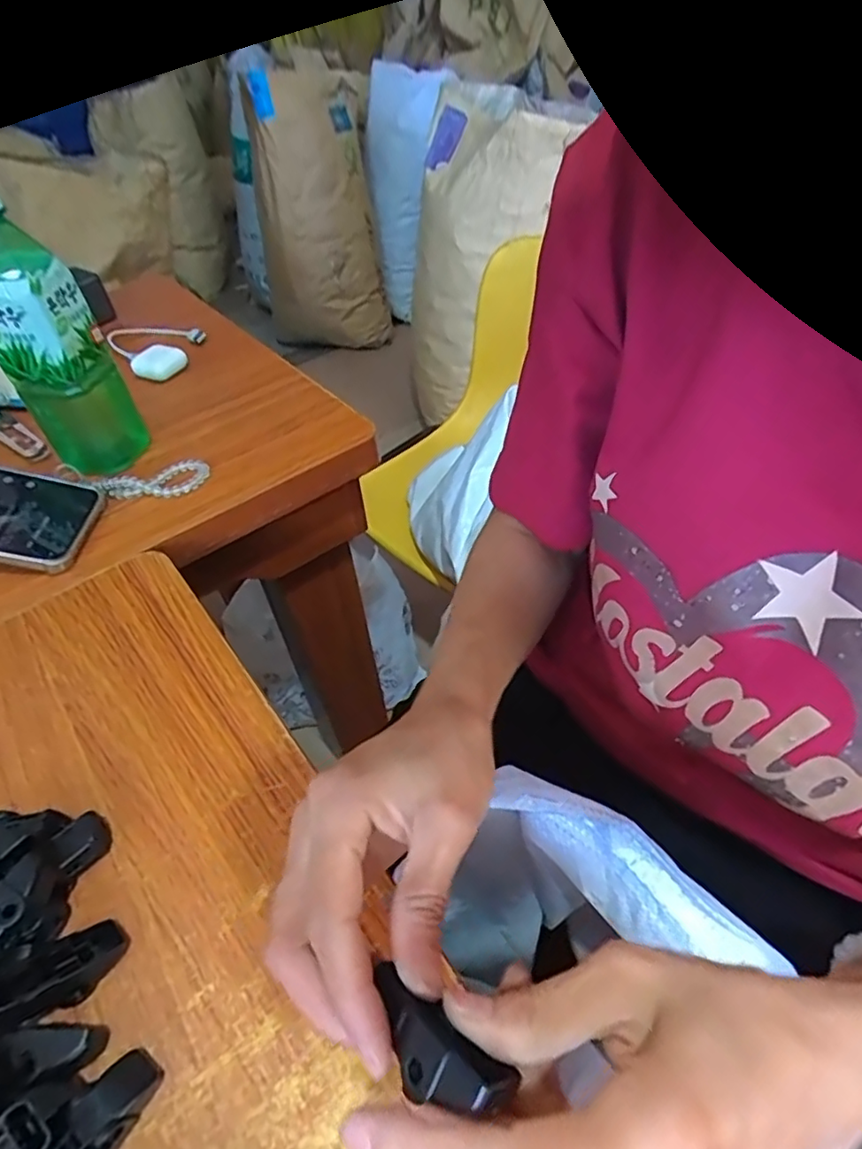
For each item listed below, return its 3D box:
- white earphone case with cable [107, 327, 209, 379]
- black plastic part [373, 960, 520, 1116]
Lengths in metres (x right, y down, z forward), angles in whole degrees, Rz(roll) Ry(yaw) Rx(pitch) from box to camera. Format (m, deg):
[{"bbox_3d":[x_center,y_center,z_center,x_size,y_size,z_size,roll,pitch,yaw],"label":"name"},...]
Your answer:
[{"bbox_3d":[-0.298,-0.236,0.624,0.097,0.025,0.094,3,48,7],"label":"white earphone case with cable"},{"bbox_3d":[-0.001,0.138,0.173,0.050,0.009,0.021,15,47,41],"label":"black plastic part"}]

